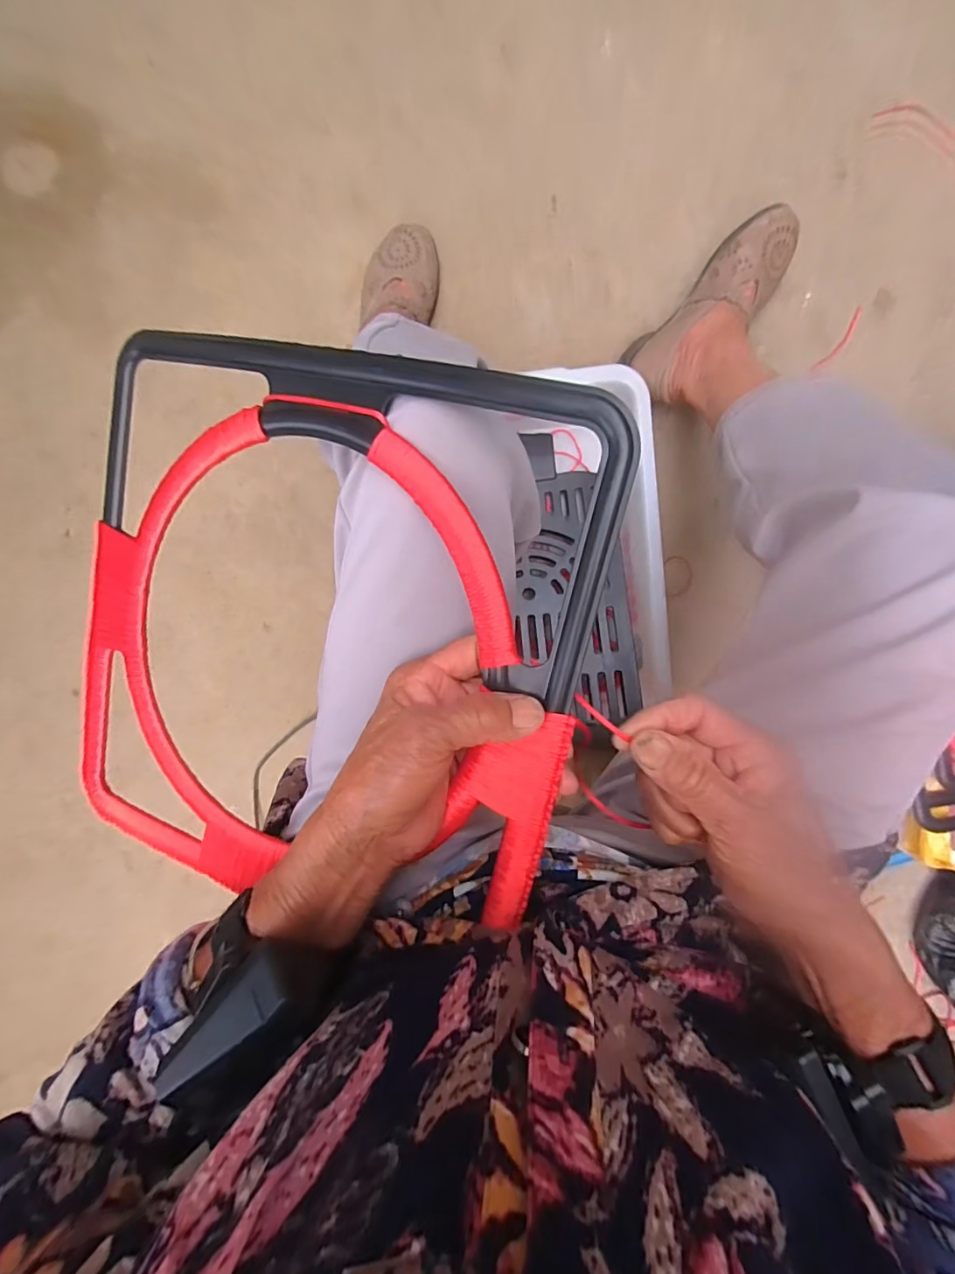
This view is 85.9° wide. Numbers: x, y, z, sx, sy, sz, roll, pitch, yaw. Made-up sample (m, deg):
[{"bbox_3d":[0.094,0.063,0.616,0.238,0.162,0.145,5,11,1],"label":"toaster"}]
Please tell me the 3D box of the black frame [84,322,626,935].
[{"bbox_3d":[-0.102,0.013,0.295,0.323,0.023,0.319,13,102,14],"label":"black frame"}]

